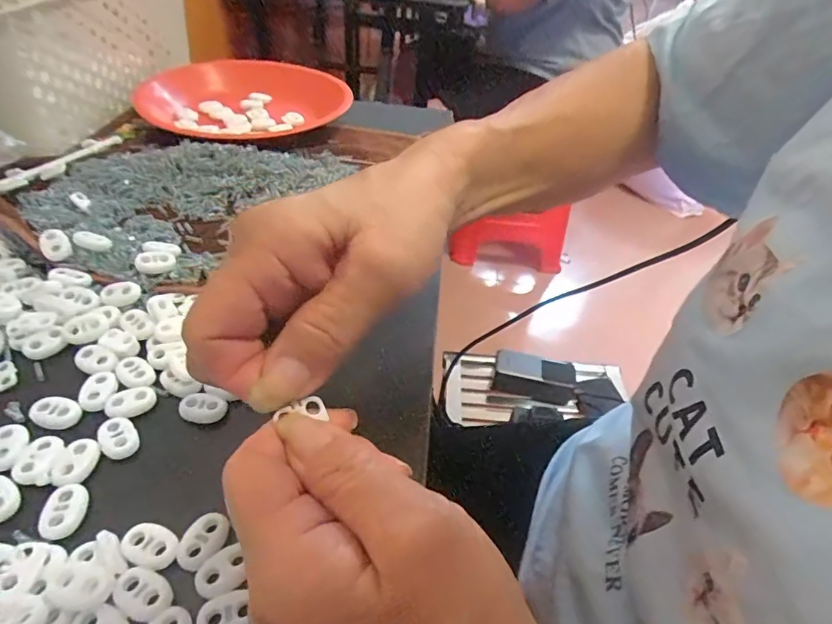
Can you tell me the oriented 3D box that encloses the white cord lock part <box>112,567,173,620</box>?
[{"bbox_3d":[-0.102,0.104,0.183,0.023,0.004,0.015,19,44,14],"label":"white cord lock part"}]

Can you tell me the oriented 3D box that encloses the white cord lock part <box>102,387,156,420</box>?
[{"bbox_3d":[-0.142,0.044,0.245,0.023,0.004,0.015,-17,48,-23],"label":"white cord lock part"}]

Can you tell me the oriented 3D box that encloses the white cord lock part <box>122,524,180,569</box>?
[{"bbox_3d":[-0.107,0.093,0.197,0.023,0.004,0.014,14,43,8],"label":"white cord lock part"}]

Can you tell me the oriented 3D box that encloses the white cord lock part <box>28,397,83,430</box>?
[{"bbox_3d":[-0.176,0.049,0.239,0.023,0.006,0.014,8,43,2],"label":"white cord lock part"}]

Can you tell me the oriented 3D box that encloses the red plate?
[{"bbox_3d":[-0.176,-0.230,0.531,0.170,0.040,0.199,30,48,23],"label":"red plate"}]

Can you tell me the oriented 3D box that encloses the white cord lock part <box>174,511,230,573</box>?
[{"bbox_3d":[-0.087,0.091,0.199,0.016,0.004,0.022,25,46,18],"label":"white cord lock part"}]

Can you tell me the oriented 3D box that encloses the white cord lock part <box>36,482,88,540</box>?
[{"bbox_3d":[-0.147,0.082,0.205,0.017,0.004,0.023,1,43,-6],"label":"white cord lock part"}]

